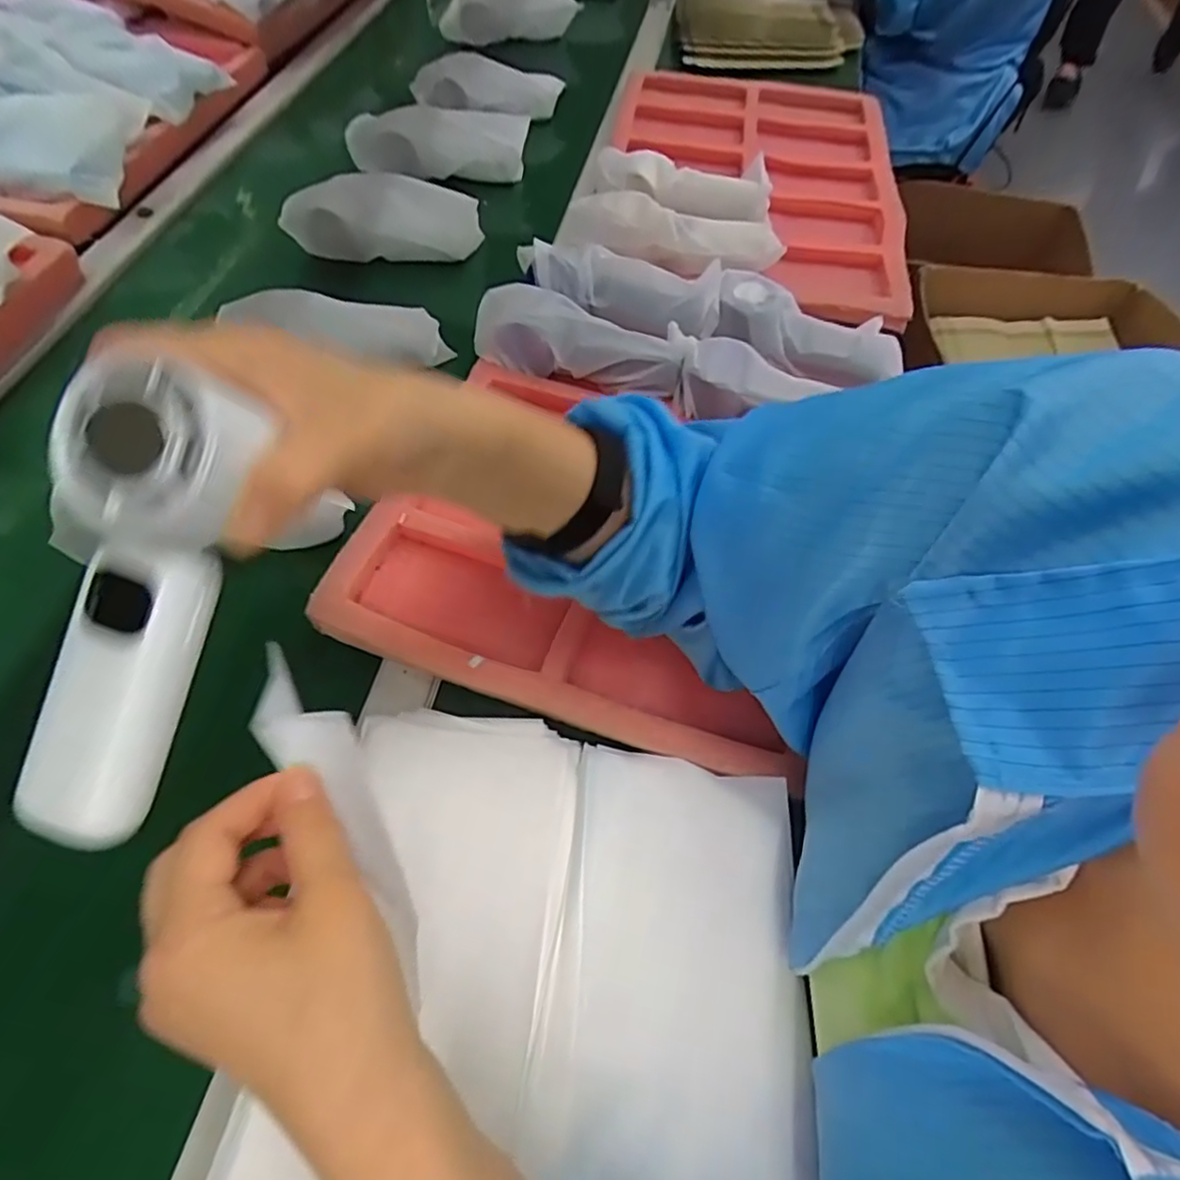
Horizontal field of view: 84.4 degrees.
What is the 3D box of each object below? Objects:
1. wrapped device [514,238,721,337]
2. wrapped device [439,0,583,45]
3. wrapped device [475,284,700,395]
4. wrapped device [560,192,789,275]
[{"bbox_3d":[0.022,-0.260,0.560,0.179,0.043,0.060,10,58,3],"label":"wrapped device"},{"bbox_3d":[-0.116,-0.824,0.938,0.191,0.072,0.063,1,58,-2],"label":"wrapped device"},{"bbox_3d":[-0.010,-0.210,0.541,0.185,0.041,0.061,17,58,8],"label":"wrapped device"},{"bbox_3d":[0.080,-0.350,0.637,0.208,0.052,0.067,5,58,0],"label":"wrapped device"}]

